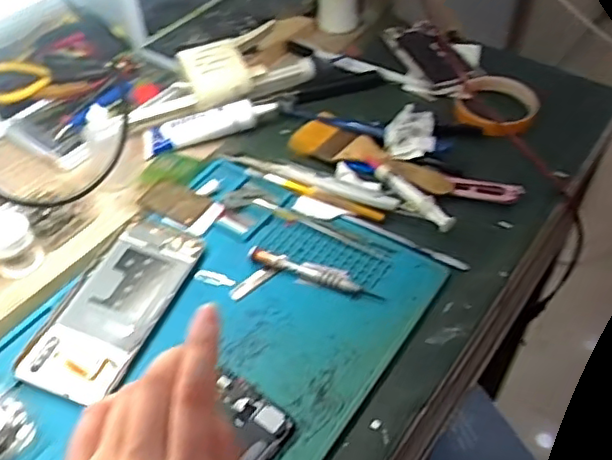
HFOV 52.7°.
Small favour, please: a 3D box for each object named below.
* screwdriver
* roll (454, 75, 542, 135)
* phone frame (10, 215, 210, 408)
[{"bbox_3d":[0.007,0.035,0.496,0.112,0.008,0.015,19,50,18],"label":"screwdriver"},{"bbox_3d":[0.198,-0.130,0.635,0.077,0.020,0.087,15,49,14],"label":"roll"},{"bbox_3d":[-0.146,0.054,0.481,0.075,0.008,0.164,16,49,16],"label":"phone frame"}]

